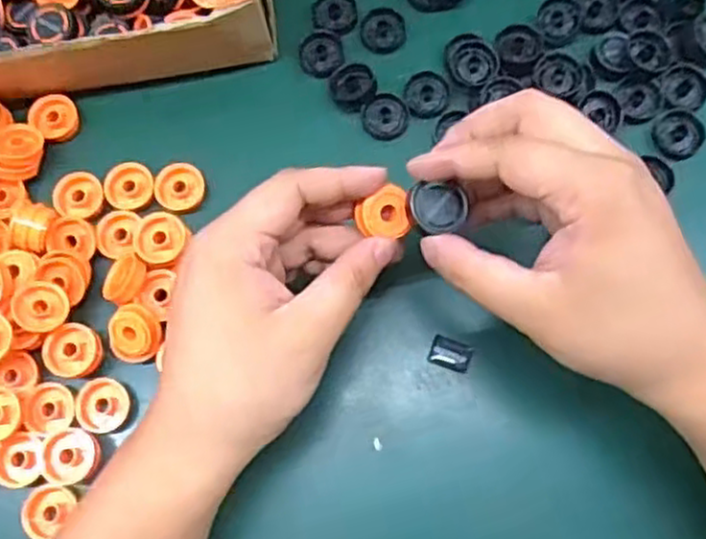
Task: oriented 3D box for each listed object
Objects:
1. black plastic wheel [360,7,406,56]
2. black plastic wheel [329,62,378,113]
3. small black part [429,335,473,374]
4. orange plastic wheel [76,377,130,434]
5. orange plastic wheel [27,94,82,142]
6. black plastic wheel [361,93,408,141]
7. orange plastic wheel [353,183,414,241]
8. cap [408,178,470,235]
[{"bbox_3d":[0.017,-0.135,0.415,0.025,0.006,0.022,-14,73,-1],"label":"black plastic wheel"},{"bbox_3d":[0.000,-0.099,0.404,0.024,0.010,0.024,-1,73,3],"label":"black plastic wheel"},{"bbox_3d":[0.049,0.042,0.369,0.020,0.004,0.014,19,75,8],"label":"small black part"},{"bbox_3d":[-0.123,0.067,0.367,0.024,0.008,0.026,-1,73,3],"label":"orange plastic wheel"},{"bbox_3d":[-0.164,-0.084,0.407,0.027,0.009,0.024,41,78,12],"label":"orange plastic wheel"},{"bbox_3d":[0.017,-0.083,0.403,0.024,0.009,0.024,0,73,1],"label":"black plastic wheel"},{"bbox_3d":[0.014,-0.024,0.322,0.022,0.009,0.021,-14,96,-14],"label":"orange plastic wheel"},{"bbox_3d":[0.036,-0.026,0.309,0.023,0.005,0.021,0,73,1],"label":"cap"}]

